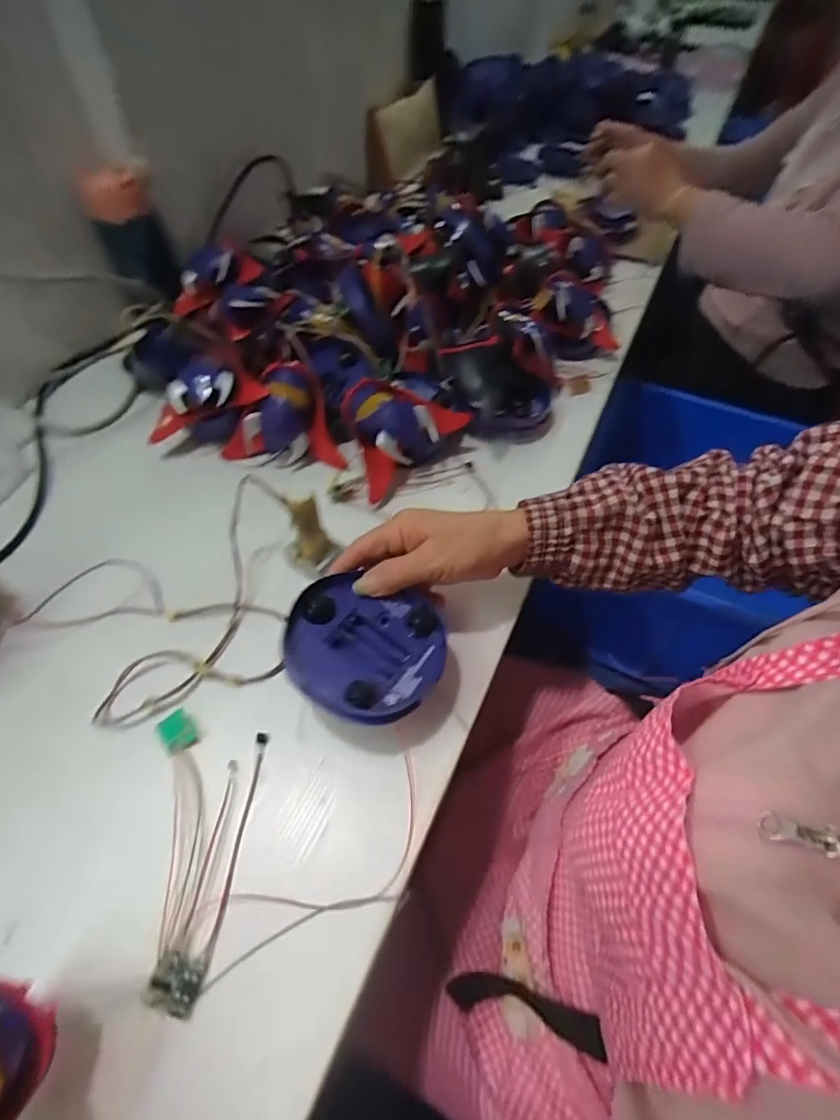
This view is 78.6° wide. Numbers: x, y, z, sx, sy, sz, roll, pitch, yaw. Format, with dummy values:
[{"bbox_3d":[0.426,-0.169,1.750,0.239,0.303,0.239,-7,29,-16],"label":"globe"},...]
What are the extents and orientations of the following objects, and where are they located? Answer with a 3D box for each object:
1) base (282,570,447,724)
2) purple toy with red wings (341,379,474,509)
[{"bbox_3d":[-0.040,0.062,0.359,0.105,0.028,0.105,8,53,-10],"label":"base"},{"bbox_3d":[-0.025,-0.128,0.512,0.093,0.065,0.133,35,60,22],"label":"purple toy with red wings"}]

